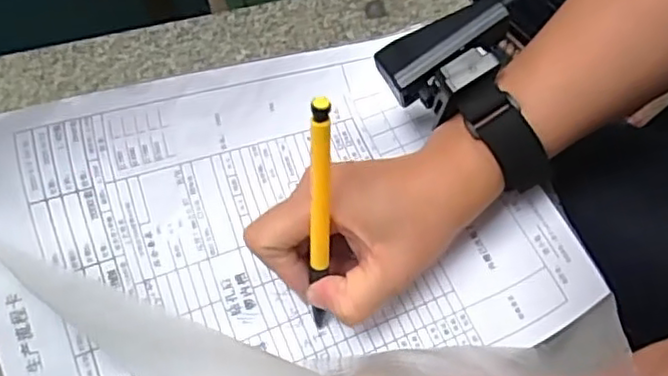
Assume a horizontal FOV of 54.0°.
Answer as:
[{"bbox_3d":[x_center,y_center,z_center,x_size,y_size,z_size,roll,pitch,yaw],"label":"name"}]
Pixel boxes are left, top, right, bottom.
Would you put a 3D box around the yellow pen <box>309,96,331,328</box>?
[{"bbox_3d":[-0.007,0.019,0.308,0.008,0.142,0.005,3,41,2],"label":"yellow pen"}]

